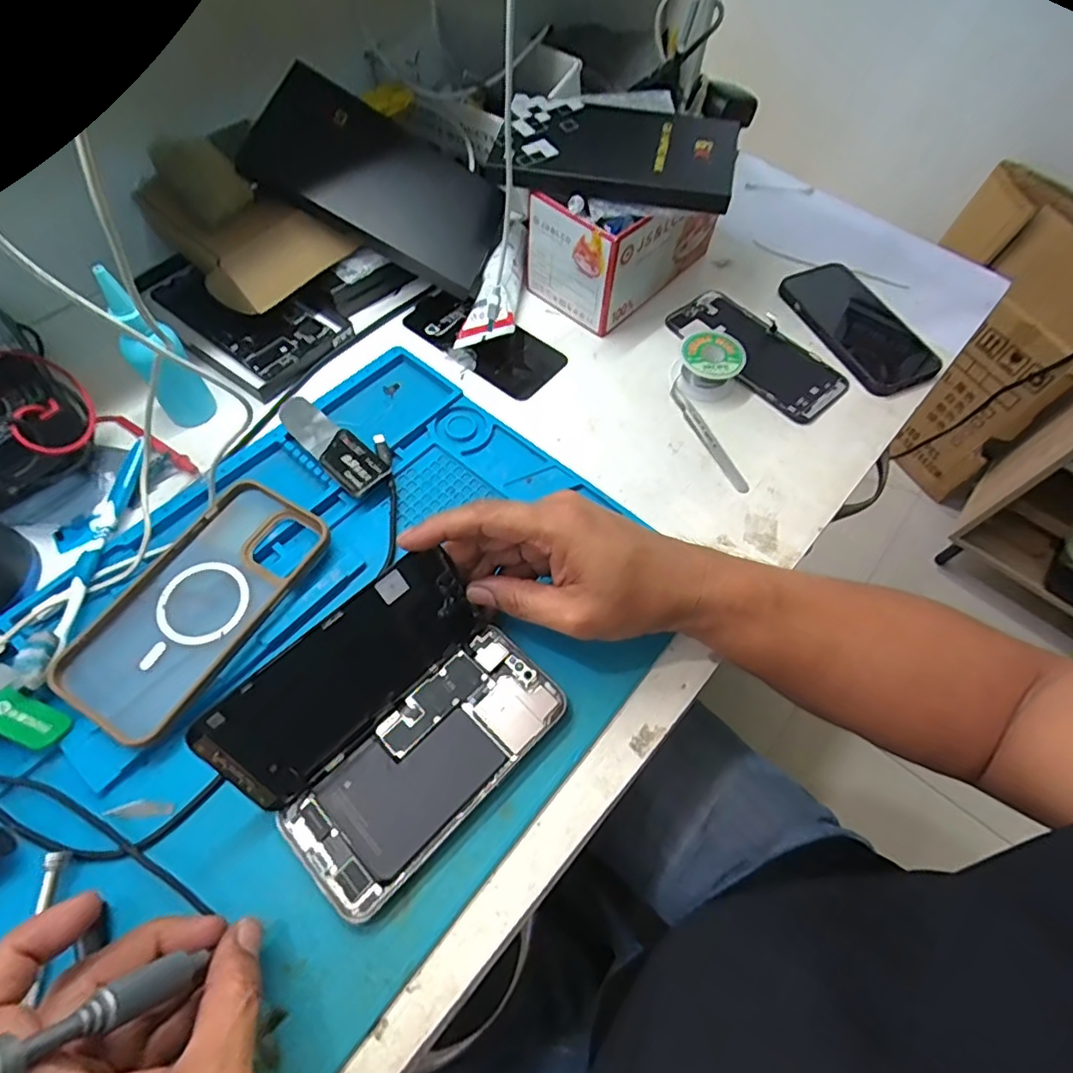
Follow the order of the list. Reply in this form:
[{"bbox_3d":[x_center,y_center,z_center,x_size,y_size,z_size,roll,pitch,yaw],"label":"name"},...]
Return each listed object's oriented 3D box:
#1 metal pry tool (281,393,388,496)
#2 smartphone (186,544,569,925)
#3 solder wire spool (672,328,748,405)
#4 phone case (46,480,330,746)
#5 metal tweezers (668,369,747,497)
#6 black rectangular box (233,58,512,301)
[{"bbox_3d":[-0.155,-0.072,0.435,0.112,0.005,0.034,39,70,22],"label":"metal pry tool"},{"bbox_3d":[-0.075,0.098,0.313,0.116,0.063,0.156,42,66,19],"label":"smartphone"},{"bbox_3d":[0.144,-0.143,0.491,0.050,0.035,0.050,1,60,-2],"label":"solder wire spool"},{"bbox_3d":[-0.215,0.040,0.367,0.088,0.018,0.163,27,63,12],"label":"phone case"},{"bbox_3d":[0.136,-0.086,0.472,0.018,0.008,0.120,-18,63,-13],"label":"metal tweezers"},{"bbox_3d":[-0.126,-0.296,0.487,0.201,0.018,0.112,24,79,-12],"label":"black rectangular box"}]

